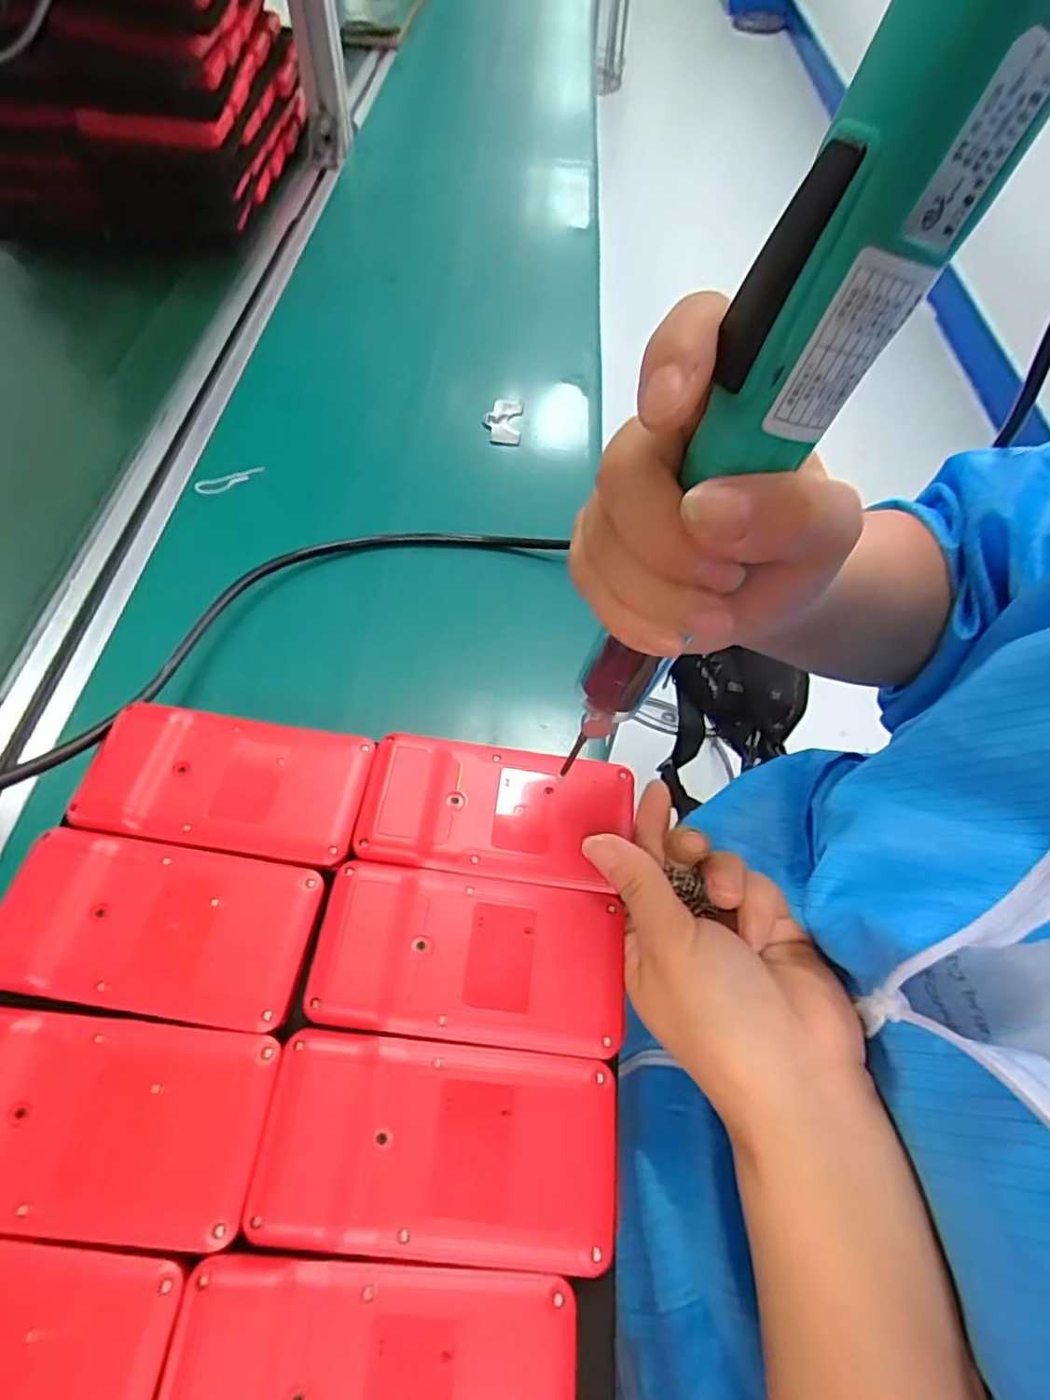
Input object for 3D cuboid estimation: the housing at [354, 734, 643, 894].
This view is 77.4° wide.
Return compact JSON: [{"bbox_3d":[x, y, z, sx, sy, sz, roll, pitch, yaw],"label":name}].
[{"bbox_3d":[-0.012,0.048,0.291,0.116,0.010,0.061,6,58,2],"label":"housing"}]

